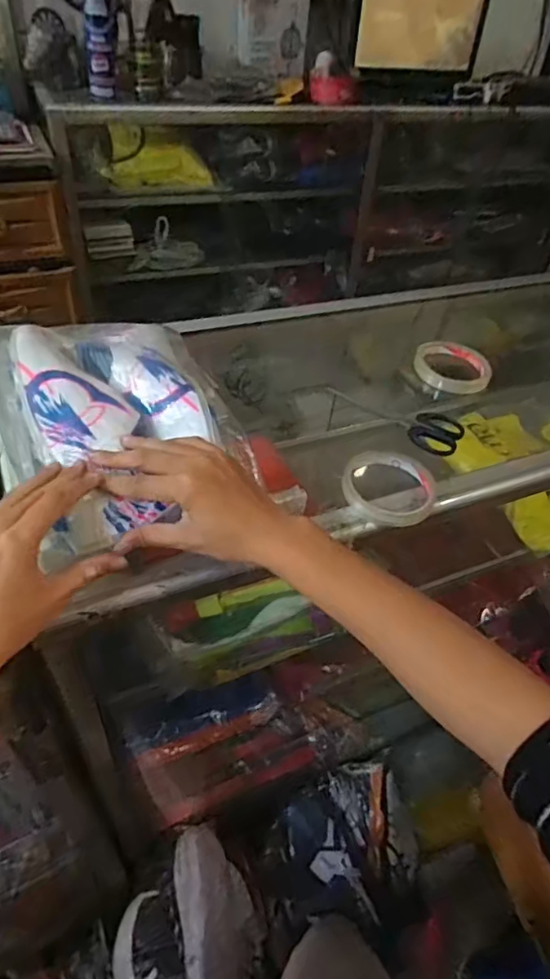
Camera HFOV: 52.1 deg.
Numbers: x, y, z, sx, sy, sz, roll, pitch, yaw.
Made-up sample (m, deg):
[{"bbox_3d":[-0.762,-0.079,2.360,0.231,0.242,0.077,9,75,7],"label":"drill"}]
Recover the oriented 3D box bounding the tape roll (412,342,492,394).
[{"bbox_3d":[0.222,-0.153,0.703,0.093,0.022,0.093,4,45,-4],"label":"tape roll"}]

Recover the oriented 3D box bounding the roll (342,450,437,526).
[{"bbox_3d":[0.110,-0.004,0.536,0.088,0.011,0.090,4,45,-4],"label":"roll"}]

